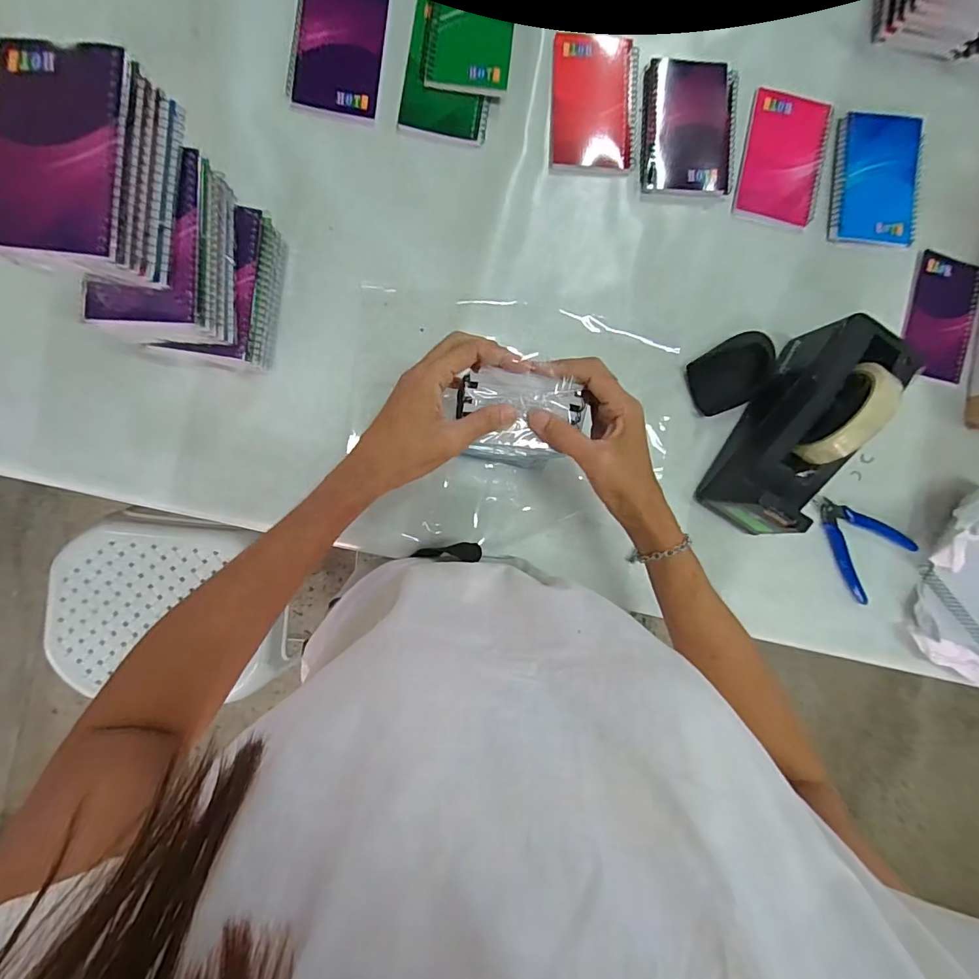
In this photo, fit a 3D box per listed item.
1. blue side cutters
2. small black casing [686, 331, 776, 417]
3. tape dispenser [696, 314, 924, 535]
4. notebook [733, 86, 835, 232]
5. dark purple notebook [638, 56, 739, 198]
[{"bbox_3d":[0.394,0.052,0.517,0.088,0.011,0.112,-45,93,-2],"label":"blue side cutters"},{"bbox_3d":[0.247,-0.118,0.493,0.085,0.026,0.063,-24,93,-3],"label":"small black casing"},{"bbox_3d":[0.297,-0.058,0.454,0.079,0.118,0.210,36,89,-4],"label":"tape dispenser"},{"bbox_3d":[0.311,-0.351,0.508,0.086,0.006,0.138,11,91,-4],"label":"notebook"},{"bbox_3d":[0.209,-0.382,0.502,0.096,0.008,0.141,1,91,-4],"label":"dark purple notebook"}]

